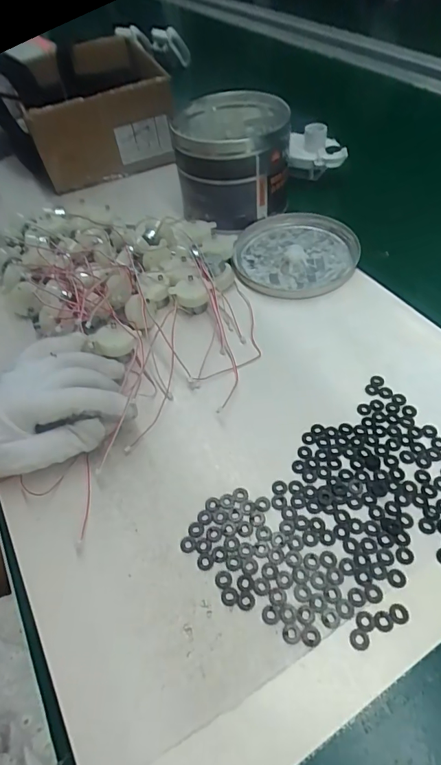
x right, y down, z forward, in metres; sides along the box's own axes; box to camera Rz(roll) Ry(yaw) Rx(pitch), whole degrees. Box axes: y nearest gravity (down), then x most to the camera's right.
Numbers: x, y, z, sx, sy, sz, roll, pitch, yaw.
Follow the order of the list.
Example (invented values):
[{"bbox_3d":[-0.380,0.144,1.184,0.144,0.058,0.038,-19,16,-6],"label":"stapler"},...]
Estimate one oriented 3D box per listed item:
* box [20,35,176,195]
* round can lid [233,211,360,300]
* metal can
[{"bbox_3d":[-0.174,-0.376,0.606,0.190,0.111,0.208,-15,51,-5],"label":"box"},{"bbox_3d":[0.081,-0.137,0.463,0.123,0.018,0.130,-3,51,4],"label":"round can lid"},{"bbox_3d":[0.012,-0.256,0.494,0.119,0.090,0.138,-7,51,1],"label":"metal can"}]

